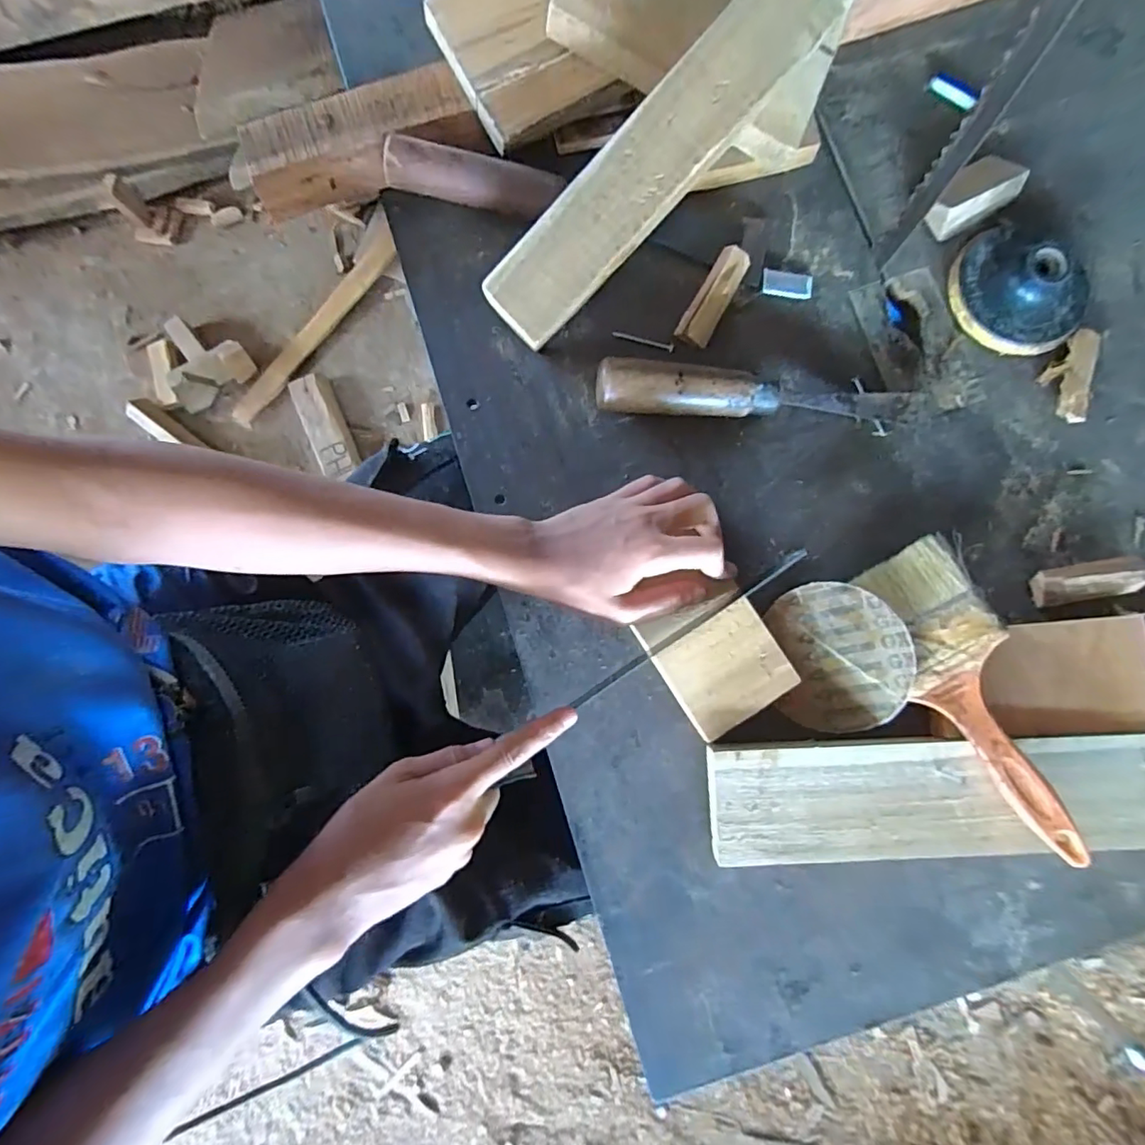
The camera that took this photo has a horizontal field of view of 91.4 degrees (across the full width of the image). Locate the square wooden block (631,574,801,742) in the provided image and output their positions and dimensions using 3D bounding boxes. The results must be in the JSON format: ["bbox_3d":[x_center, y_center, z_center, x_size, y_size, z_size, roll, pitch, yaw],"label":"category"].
[{"bbox_3d":[0.091,0.053,0.347,0.070,0.012,0.079,-32,80,-7],"label":"square wooden block"}]

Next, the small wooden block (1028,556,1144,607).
[{"bbox_3d":[0.334,0.006,0.362,0.067,0.015,0.024,-9,83,-1],"label":"small wooden block"}]

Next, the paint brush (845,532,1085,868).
[{"bbox_3d":[0.239,0.075,0.334,0.056,0.018,0.190,-26,77,18],"label":"paint brush"}]

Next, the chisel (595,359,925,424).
[{"bbox_3d":[0.124,-0.116,0.367,0.213,0.034,0.025,1,83,0],"label":"chisel"}]

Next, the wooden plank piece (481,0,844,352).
[{"bbox_3d":[0.046,-0.240,0.328,0.242,0.025,0.046,-44,81,10],"label":"wooden plank piece"}]

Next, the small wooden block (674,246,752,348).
[{"bbox_3d":[0.096,-0.188,0.383,0.023,0.015,0.069,30,94,5],"label":"small wooden block"}]

